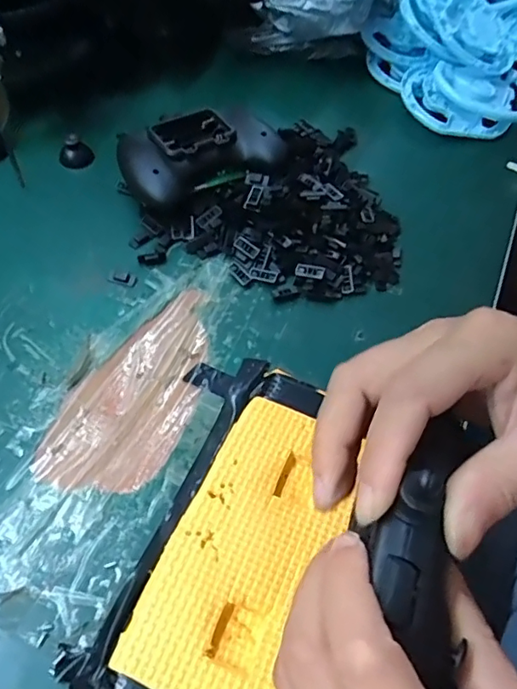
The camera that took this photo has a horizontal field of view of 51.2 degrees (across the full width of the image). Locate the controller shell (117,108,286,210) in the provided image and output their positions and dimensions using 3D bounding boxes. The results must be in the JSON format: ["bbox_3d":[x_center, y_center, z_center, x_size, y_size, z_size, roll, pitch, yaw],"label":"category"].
[{"bbox_3d":[-0.046,-0.144,0.418,0.125,0.035,0.082,-23,60,-18],"label":"controller shell"}]

